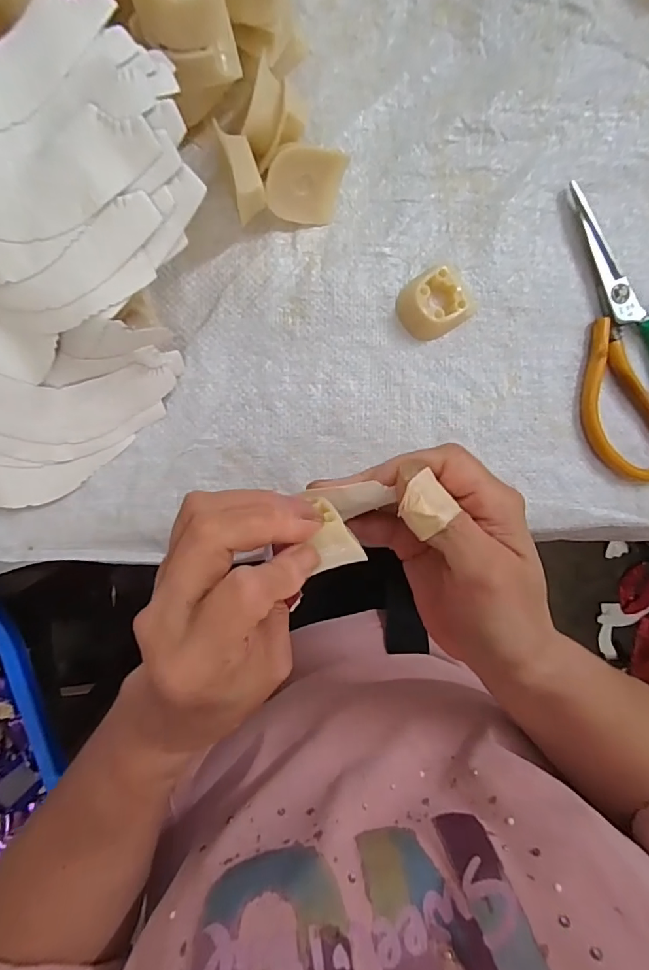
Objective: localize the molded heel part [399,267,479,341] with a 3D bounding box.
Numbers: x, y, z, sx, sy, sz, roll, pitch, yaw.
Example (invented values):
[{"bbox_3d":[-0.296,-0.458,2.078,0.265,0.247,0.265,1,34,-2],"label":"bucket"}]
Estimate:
[{"bbox_3d":[0.070,-0.113,0.294,0.047,0.018,0.036,-32,93,-5],"label":"molded heel part"}]

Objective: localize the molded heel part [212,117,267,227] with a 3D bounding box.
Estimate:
[{"bbox_3d":[-0.045,-0.169,0.266,0.019,0.042,0.039,-18,92,-6],"label":"molded heel part"}]

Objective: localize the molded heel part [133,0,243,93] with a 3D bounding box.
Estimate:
[{"bbox_3d":[-0.062,-0.210,0.211,0.039,0.033,0.042,-18,93,-6],"label":"molded heel part"}]

